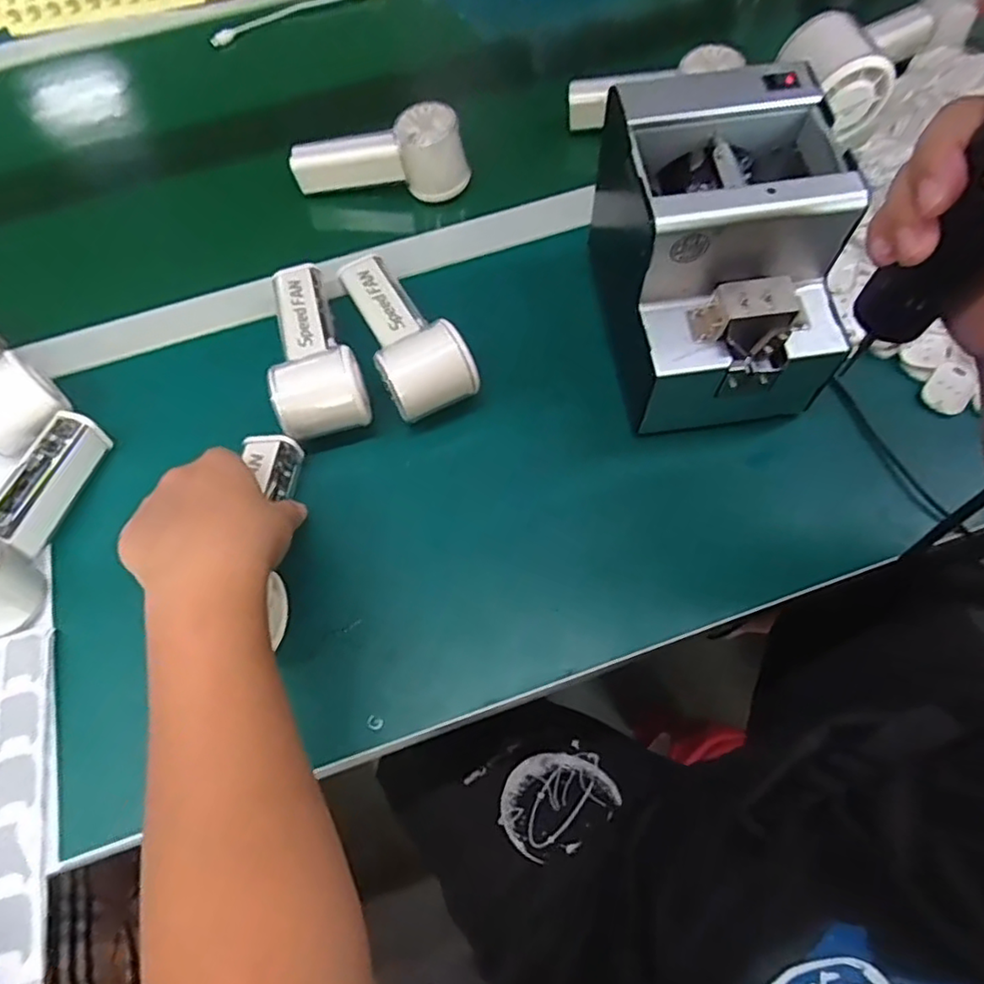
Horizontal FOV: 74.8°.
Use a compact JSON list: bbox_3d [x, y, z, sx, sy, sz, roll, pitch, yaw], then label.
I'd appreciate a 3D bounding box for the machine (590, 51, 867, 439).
[{"bbox_3d":[0.152,-0.155,0.430,0.126,0.157,0.166,-7,64,-1],"label":"machine"}]

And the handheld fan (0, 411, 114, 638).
[{"bbox_3d":[-0.312,0.014,0.427,0.046,0.062,0.155,11,65,8],"label":"handheld fan"}]

